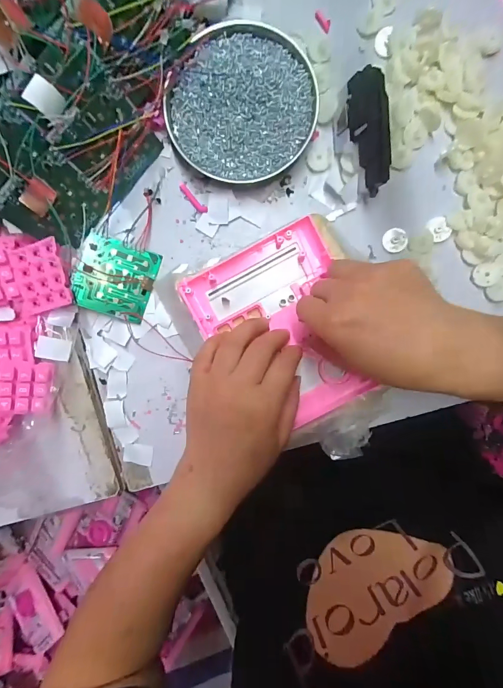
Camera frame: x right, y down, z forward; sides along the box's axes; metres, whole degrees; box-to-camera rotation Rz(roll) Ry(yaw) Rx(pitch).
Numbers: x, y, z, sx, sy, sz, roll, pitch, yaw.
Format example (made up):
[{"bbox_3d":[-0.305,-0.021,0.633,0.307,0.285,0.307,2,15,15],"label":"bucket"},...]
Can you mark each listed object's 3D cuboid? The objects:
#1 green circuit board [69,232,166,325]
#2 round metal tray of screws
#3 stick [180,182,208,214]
[{"bbox_3d":[-0.132,-0.063,0.325,0.069,0.006,0.070,17,93,-19],"label":"green circuit board"},{"bbox_3d":[-0.010,-0.219,0.307,0.132,0.021,0.130,0,95,1],"label":"round metal tray of screws"},{"bbox_3d":[-0.057,-0.142,0.327,0.009,0.004,0.037,-44,94,5],"label":"stick"}]

